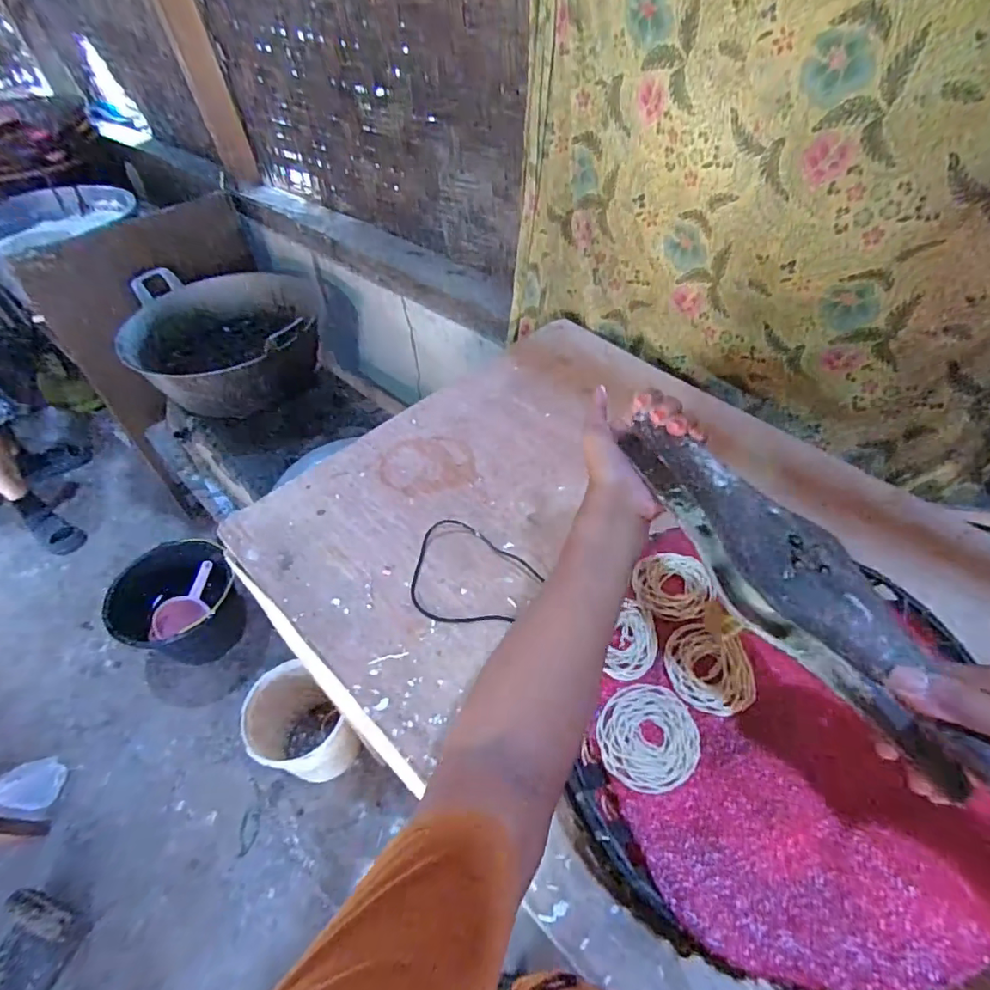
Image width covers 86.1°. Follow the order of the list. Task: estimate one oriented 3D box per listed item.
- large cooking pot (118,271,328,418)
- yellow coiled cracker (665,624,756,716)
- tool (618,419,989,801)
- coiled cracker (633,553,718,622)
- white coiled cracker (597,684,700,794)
[{"bbox_3d":[-0.694,-0.399,1.383,0.458,0.202,0.477,-2,50,2],"label":"large cooking pot"},{"bbox_3d":[0.183,0.147,0.452,0.069,0.012,0.073,-2,50,2],"label":"yellow coiled cracker"},{"bbox_3d":[0.192,0.063,0.358,0.050,0.082,0.300,-27,63,-18],"label":"tool"},{"bbox_3d":[0.173,0.086,0.506,0.068,0.009,0.070,-2,50,2],"label":"coiled cracker"},{"bbox_3d":[0.122,0.191,0.422,0.076,0.004,0.080,-2,50,2],"label":"white coiled cracker"}]

